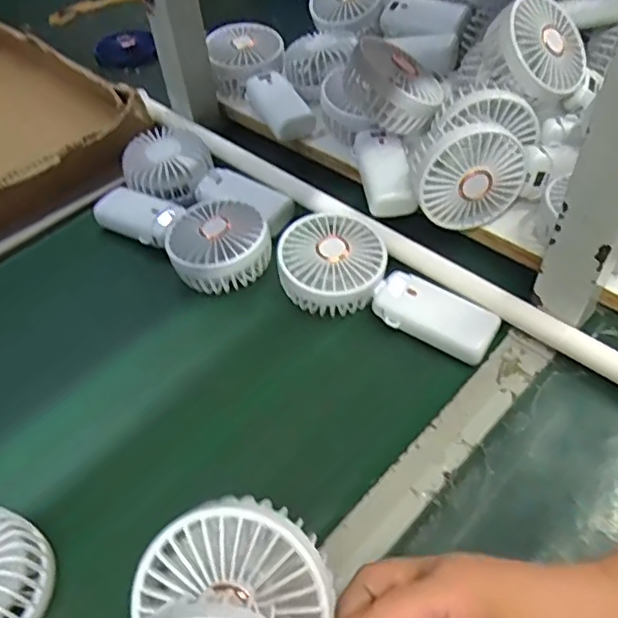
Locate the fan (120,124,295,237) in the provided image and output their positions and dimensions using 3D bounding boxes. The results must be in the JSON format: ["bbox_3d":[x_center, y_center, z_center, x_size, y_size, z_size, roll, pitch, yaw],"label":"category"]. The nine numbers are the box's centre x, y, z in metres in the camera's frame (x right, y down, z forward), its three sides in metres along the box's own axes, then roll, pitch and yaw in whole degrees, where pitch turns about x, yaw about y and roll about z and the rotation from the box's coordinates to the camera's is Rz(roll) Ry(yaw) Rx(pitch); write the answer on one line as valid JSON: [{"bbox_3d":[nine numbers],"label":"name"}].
[{"bbox_3d":[-0.106,-0.124,0.574,0.187,0.041,0.087,35,60,28],"label":"fan"}]

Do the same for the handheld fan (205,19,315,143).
[{"bbox_3d":[-0.048,-0.242,0.648,0.086,0.046,0.174,-22,62,-19],"label":"handheld fan"}]

